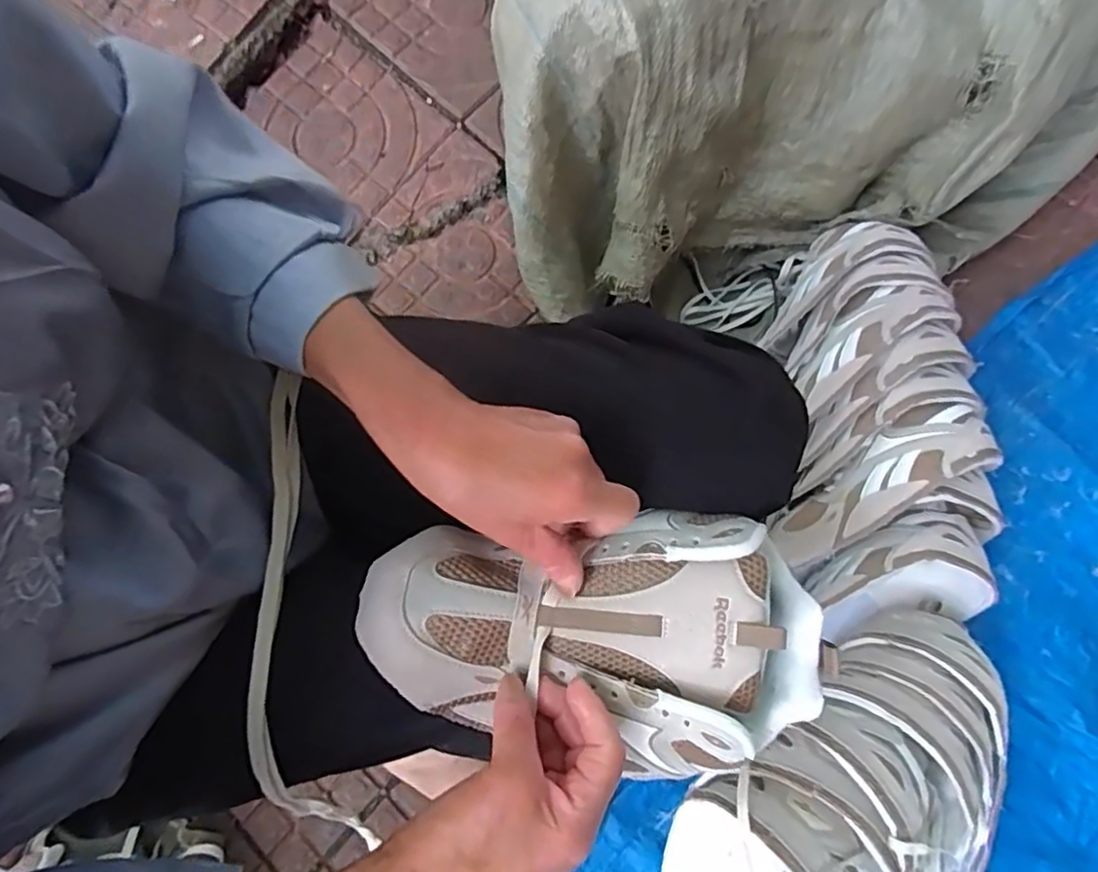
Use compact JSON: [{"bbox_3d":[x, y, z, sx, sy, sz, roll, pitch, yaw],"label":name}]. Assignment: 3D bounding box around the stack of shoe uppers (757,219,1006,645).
[{"bbox_3d":[0.343,-0.030,0.655,0.169,0.130,0.397,4,70,2],"label":"stack of shoe uppers"}]

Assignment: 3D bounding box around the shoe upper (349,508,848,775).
[{"bbox_3d":[0.026,0.105,0.337,0.240,0.061,0.123,6,70,-1],"label":"shoe upper"}]

